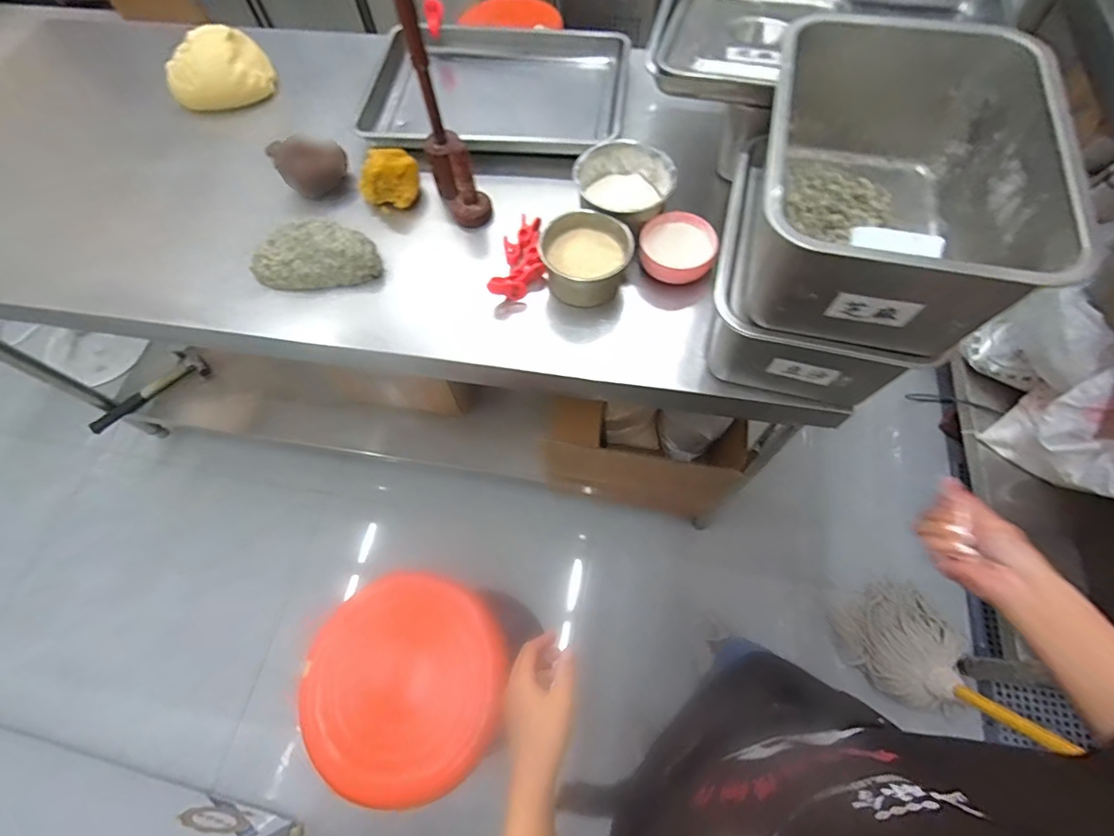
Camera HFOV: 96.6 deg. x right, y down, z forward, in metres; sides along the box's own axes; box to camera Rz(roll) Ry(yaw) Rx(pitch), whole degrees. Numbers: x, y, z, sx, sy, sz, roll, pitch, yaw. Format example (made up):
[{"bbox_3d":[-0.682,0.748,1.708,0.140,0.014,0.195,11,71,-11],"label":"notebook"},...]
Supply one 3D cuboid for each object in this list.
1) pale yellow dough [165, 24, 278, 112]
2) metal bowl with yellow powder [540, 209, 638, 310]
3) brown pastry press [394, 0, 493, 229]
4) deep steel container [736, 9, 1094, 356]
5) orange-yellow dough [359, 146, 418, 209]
[{"bbox_3d":[-0.694,-0.715,1.012,0.194,0.106,0.124,-34,68,-13],"label":"pale yellow dough"},{"bbox_3d":[0.045,-0.243,0.767,0.134,0.087,0.139,-1,65,2],"label":"metal bowl with yellow powder"},{"bbox_3d":[-0.167,-0.439,0.748,0.066,0.293,0.121,-28,67,-10],"label":"brown pastry press"},{"bbox_3d":[0.351,-0.257,0.551,0.259,0.167,0.364,11,66,8],"label":"deep steel container"},{"bbox_3d":[-0.293,-0.421,0.863,0.104,0.085,0.102,-20,65,-7],"label":"orange-yellow dough"}]

